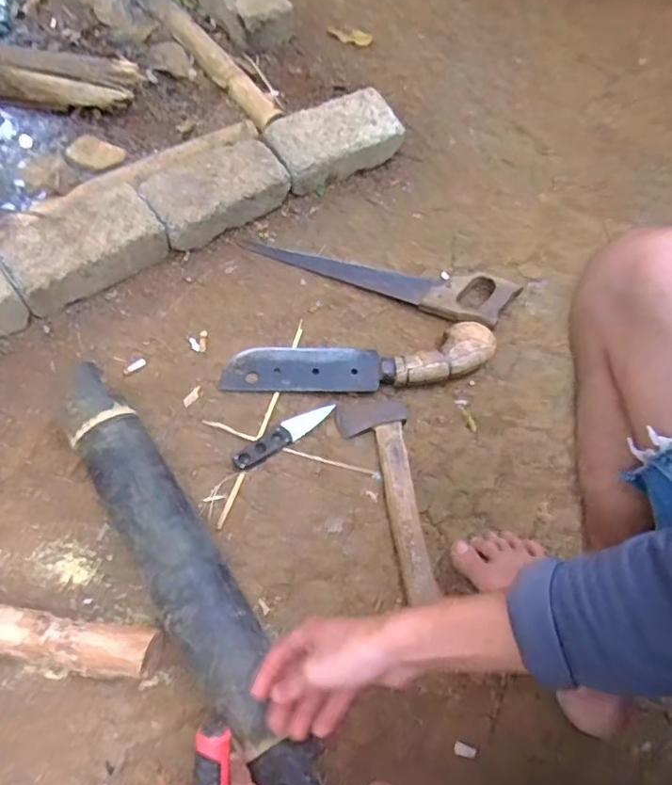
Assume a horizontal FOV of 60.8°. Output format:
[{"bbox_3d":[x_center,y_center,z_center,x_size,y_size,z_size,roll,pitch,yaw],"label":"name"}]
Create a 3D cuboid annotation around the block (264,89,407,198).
[{"bbox_3d":[-0.002,-0.402,0.927,0.212,0.078,0.117,-26,71,-15],"label":"block"}]

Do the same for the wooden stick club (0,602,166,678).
[{"bbox_3d":[-0.357,0.240,0.599,0.357,0.057,0.064,13,62,2],"label":"wooden stick club"}]

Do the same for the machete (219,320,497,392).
[{"bbox_3d":[0.033,-0.045,0.785,0.367,0.036,0.081,-5,63,-6],"label":"machete"}]

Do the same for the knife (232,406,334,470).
[{"bbox_3d":[-0.065,0.052,0.734,0.146,0.012,0.029,-32,69,-19],"label":"knife"}]

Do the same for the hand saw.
[{"bbox_3d":[0.062,-0.167,0.845,0.404,0.033,0.086,12,62,2],"label":"hand saw"}]

